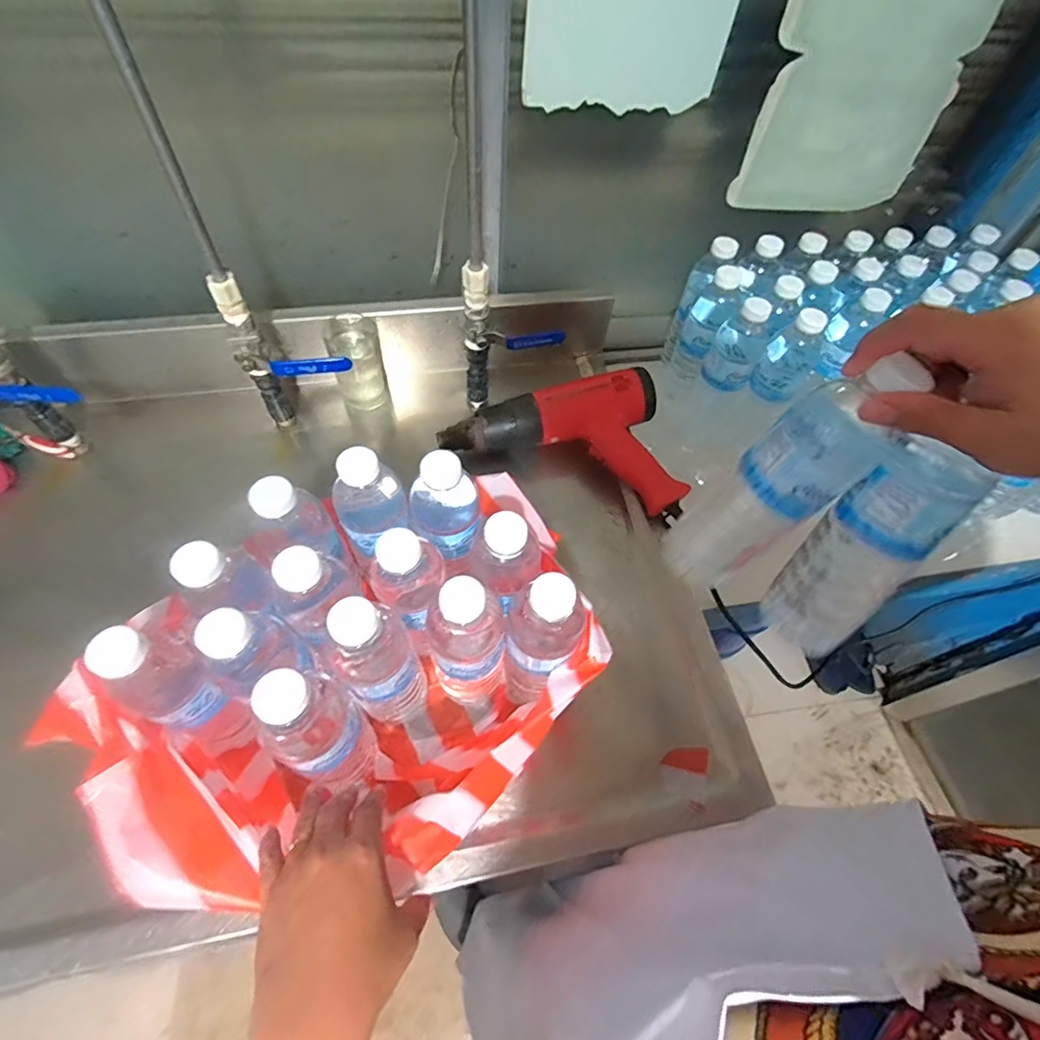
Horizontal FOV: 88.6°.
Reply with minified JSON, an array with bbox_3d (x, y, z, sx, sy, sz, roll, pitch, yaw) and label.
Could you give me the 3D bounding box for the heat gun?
[{"bbox_3d":[0.069,-0.118,0.649,0.291,0.067,0.152,17,58,7],"label":"heat gun"}]

